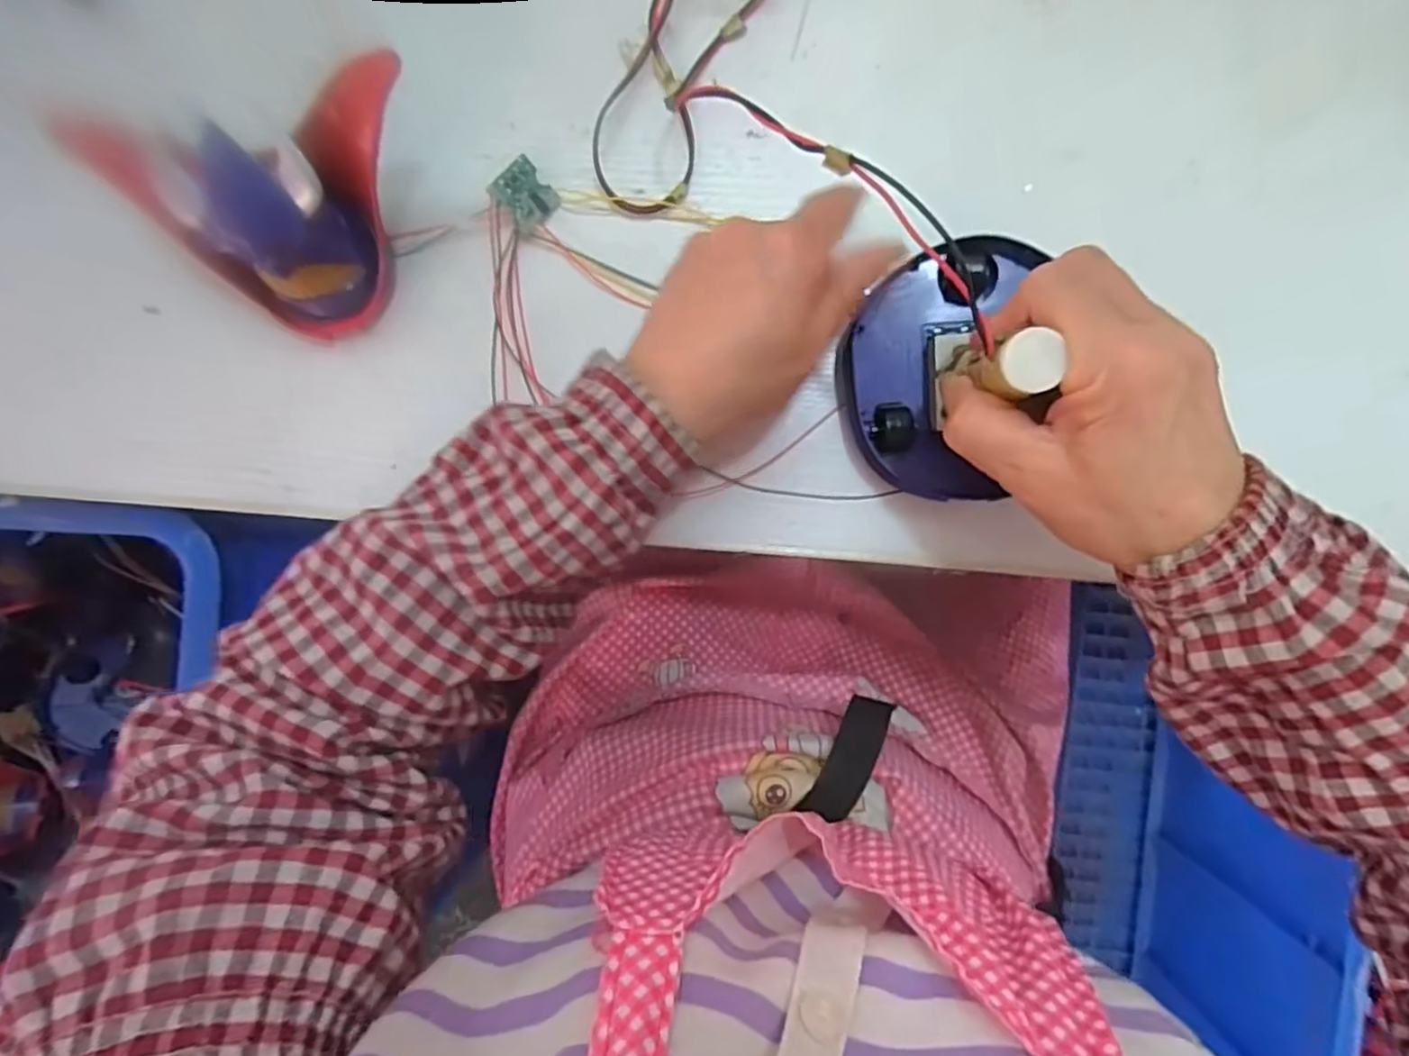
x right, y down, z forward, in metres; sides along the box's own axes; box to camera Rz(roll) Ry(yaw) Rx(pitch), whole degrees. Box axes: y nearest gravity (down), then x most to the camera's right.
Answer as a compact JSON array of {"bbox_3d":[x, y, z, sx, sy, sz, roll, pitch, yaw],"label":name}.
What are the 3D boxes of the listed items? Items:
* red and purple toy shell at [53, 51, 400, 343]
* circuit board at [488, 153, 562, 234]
[{"bbox_3d":[-0.168,-0.128,0.289,0.109,0.043,0.097,-9,133,1],"label":"red and purple toy shell"},{"bbox_3d":[-0.081,-0.151,0.315,0.025,0.004,0.026,-51,122,-8],"label":"circuit board"}]

